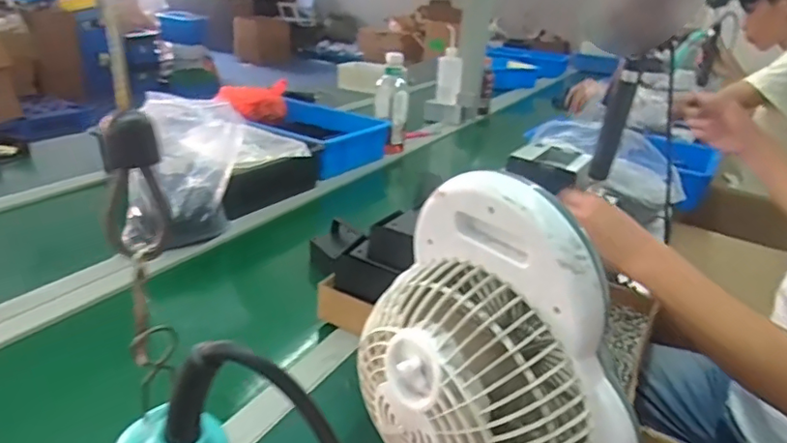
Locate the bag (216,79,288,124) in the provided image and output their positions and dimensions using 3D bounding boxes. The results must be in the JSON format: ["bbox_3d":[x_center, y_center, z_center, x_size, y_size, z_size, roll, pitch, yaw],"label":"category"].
[{"bbox_3d":[-0.337,-0.292,1.412,0.183,0.078,0.113,-13,29,-35],"label":"bag"}]

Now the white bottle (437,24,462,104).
[{"bbox_3d":[0.178,-0.492,1.784,0.066,0.220,0.092,-9,27,-29],"label":"white bottle"}]

